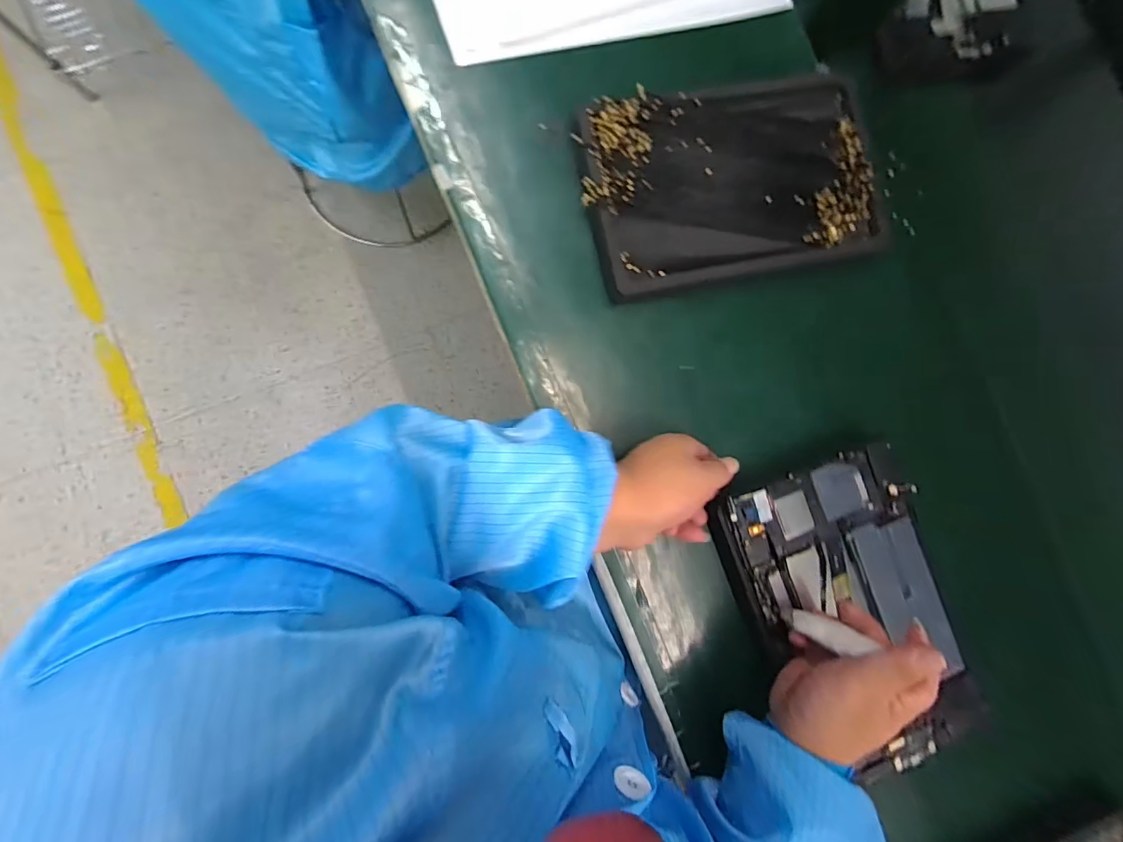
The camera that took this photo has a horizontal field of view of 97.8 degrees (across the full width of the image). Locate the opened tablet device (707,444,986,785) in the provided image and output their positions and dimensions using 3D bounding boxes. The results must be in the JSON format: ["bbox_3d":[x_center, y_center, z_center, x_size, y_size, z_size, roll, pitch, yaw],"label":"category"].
[{"bbox_3d":[0.222,0.148,0.375,0.150,0.019,0.226,-18,89,-9],"label":"opened tablet device"}]

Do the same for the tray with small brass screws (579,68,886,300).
[{"bbox_3d":[0.138,-0.196,0.404,0.249,0.023,0.156,-13,88,-8],"label":"tray with small brass screws"}]

